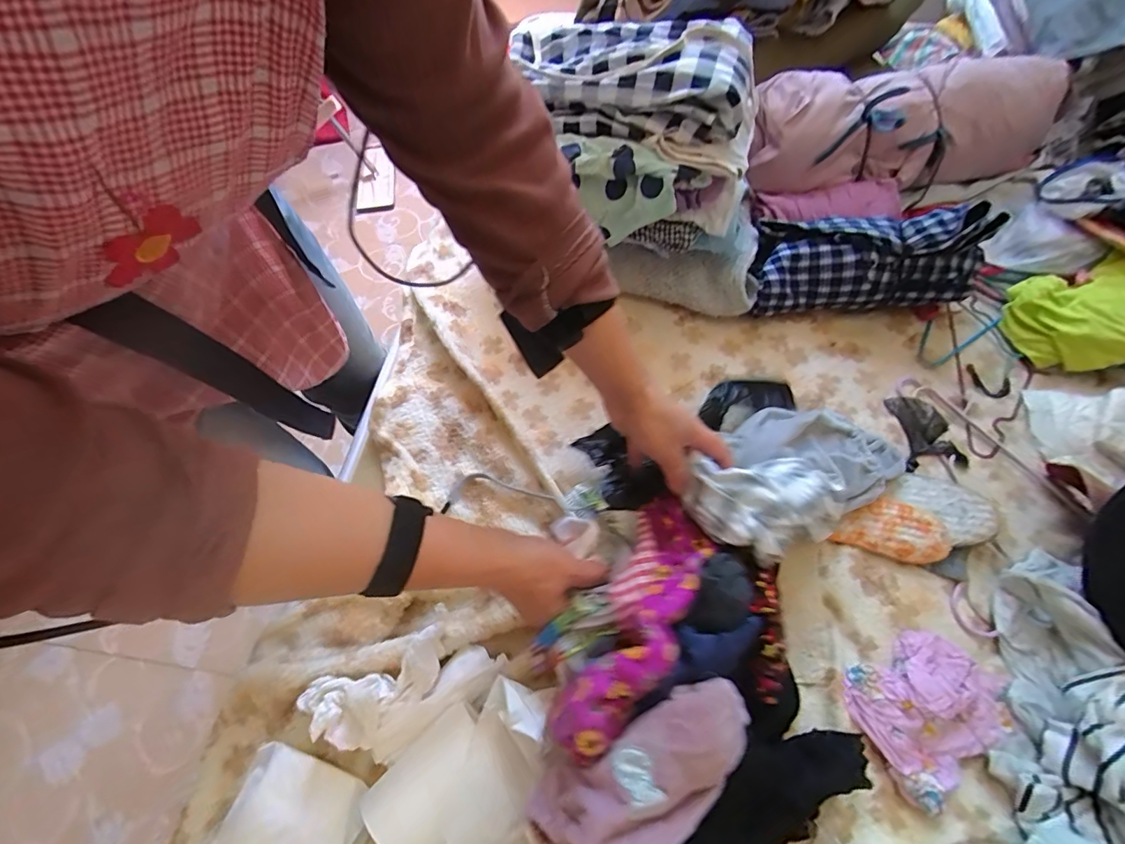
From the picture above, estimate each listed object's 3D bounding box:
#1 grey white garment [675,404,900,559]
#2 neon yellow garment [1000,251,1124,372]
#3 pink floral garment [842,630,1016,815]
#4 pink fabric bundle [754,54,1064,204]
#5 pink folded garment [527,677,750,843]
[{"bbox_3d":[0.241,0.045,0.493,0.248,0.062,0.129,-16,60,-28],"label":"grey white garment"},{"bbox_3d":[0.686,-0.150,0.617,0.207,0.072,0.145,-27,63,-12],"label":"neon yellow garment"},{"bbox_3d":[0.338,0.256,0.434,0.139,0.027,0.104,-28,63,-12],"label":"pink floral garment"},{"bbox_3d":[0.486,-0.441,0.702,0.422,0.122,0.174,-2,61,2],"label":"pink fabric bundle"},{"bbox_3d":[0.055,0.248,0.336,0.175,0.051,0.083,-34,65,-4],"label":"pink folded garment"}]

